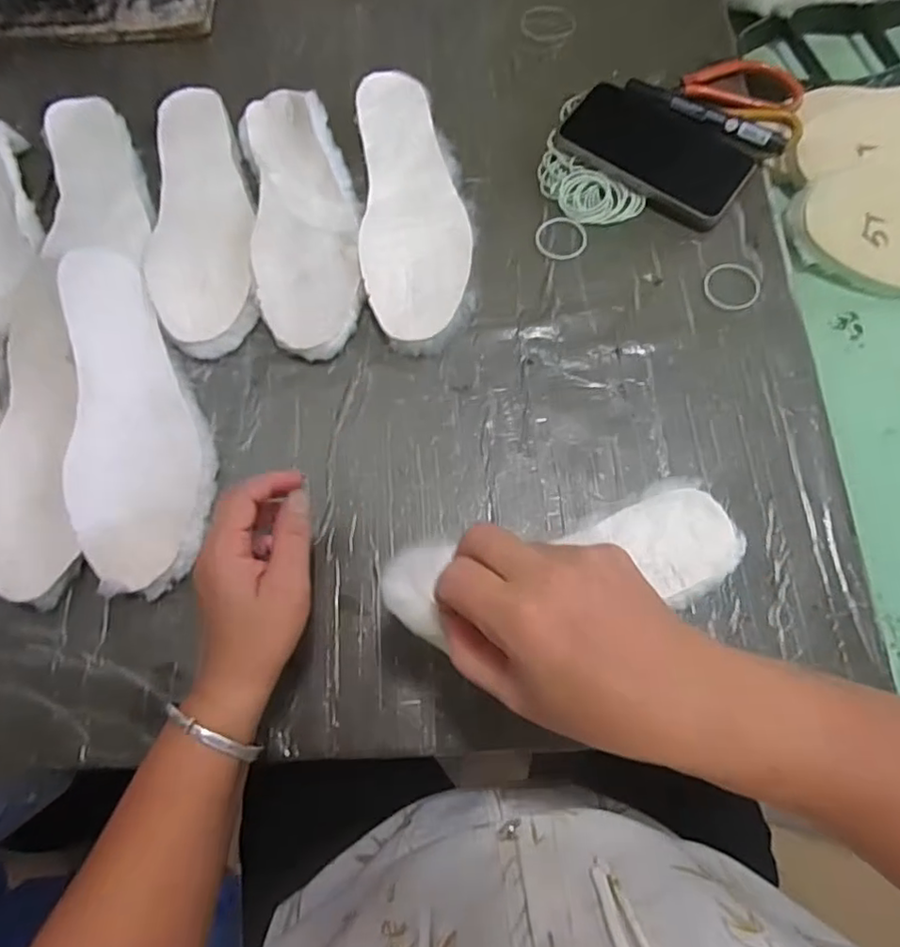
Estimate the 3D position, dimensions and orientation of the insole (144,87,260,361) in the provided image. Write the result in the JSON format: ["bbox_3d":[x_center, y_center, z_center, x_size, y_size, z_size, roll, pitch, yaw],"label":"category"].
[{"bbox_3d":[-0.215,-0.226,0.531,0.084,0.014,0.271,-9,73,-1],"label":"insole"}]

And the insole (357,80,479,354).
[{"bbox_3d":[-0.030,-0.229,0.517,0.088,0.010,0.269,-3,74,-1],"label":"insole"}]

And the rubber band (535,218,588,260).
[{"bbox_3d":[0.094,-0.198,0.512,0.042,0.004,0.042,-1,73,1],"label":"rubber band"}]

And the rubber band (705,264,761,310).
[{"bbox_3d":[0.226,-0.150,0.486,0.042,0.004,0.039,1,73,2],"label":"rubber band"}]

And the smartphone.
[{"bbox_3d":[0.174,-0.275,0.514,0.154,0.017,0.083,37,83,9],"label":"smartphone"}]

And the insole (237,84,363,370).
[{"bbox_3d":[-0.125,-0.221,0.524,0.087,0.026,0.262,-11,73,-2],"label":"insole"}]

